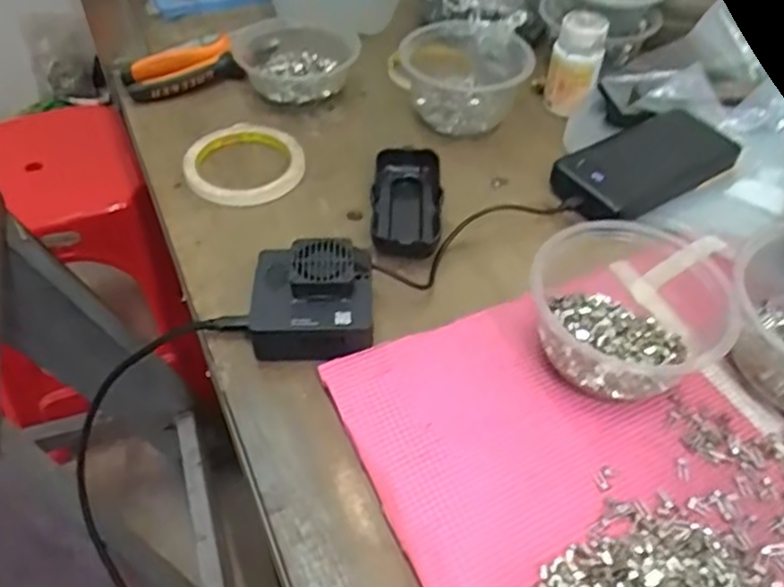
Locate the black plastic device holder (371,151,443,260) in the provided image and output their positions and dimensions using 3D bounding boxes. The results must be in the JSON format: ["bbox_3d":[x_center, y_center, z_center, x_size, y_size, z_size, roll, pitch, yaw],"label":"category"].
[{"bbox_3d":[0.012,-0.069,0.519,0.053,0.022,0.117,3,49,3],"label":"black plastic device holder"}]

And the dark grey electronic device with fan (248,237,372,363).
[{"bbox_3d":[-0.052,0.003,0.439,0.077,0.042,0.071,0,49,0],"label":"dark grey electronic device with fan"}]

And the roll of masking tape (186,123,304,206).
[{"bbox_3d":[-0.123,-0.111,0.563,0.095,0.013,0.097,0,49,0],"label":"roll of masking tape"}]

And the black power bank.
[{"bbox_3d":[0.209,-0.110,0.549,0.164,0.024,0.072,-28,54,-22],"label":"black power bank"}]

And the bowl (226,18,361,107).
[{"bbox_3d":[-0.092,-0.225,0.644,0.113,0.039,0.104,-9,49,-8],"label":"bowl"}]

